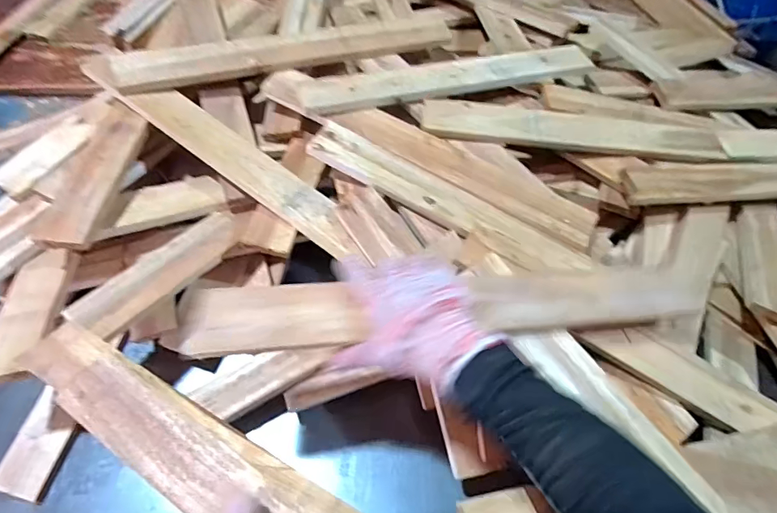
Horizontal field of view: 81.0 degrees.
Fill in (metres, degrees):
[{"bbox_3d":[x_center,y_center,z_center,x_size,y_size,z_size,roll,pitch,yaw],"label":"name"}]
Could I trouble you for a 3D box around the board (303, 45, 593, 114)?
[{"bbox_3d":[0.111,-0.284,0.712,0.497,0.022,0.068,-15,65,-17],"label":"board"}]

